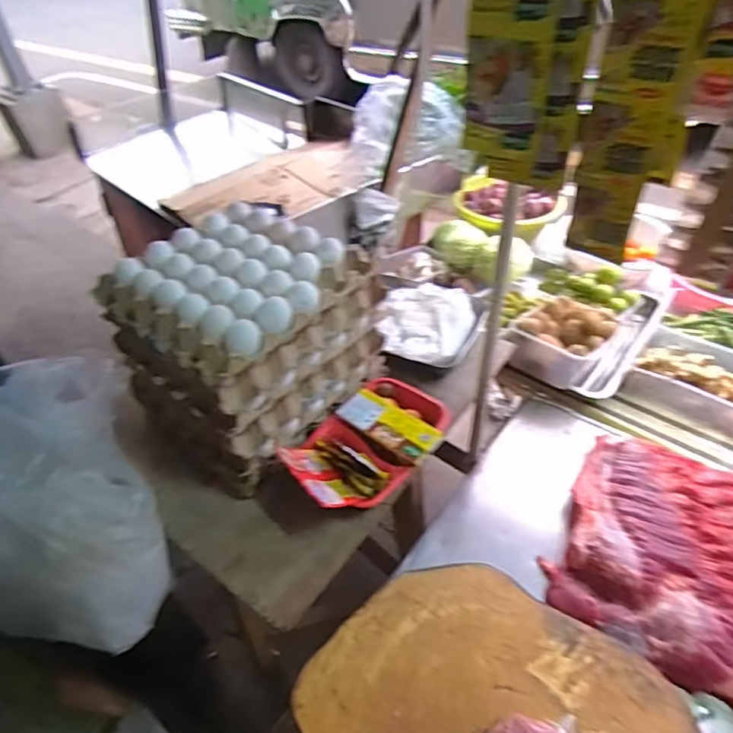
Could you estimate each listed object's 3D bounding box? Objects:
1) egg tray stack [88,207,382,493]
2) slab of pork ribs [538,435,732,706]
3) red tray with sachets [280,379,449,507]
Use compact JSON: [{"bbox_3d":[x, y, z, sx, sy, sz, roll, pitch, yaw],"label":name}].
[{"bbox_3d":[-0.170,-0.040,0.802,0.265,0.254,0.294,31,55,30],"label":"egg tray stack"},{"bbox_3d":[0.451,0.264,0.806,0.300,0.052,0.334,24,52,25],"label":"slab of pork ribs"},{"bbox_3d":[0.002,0.100,0.763,0.153,0.074,0.249,34,57,31],"label":"red tray with sachets"}]

